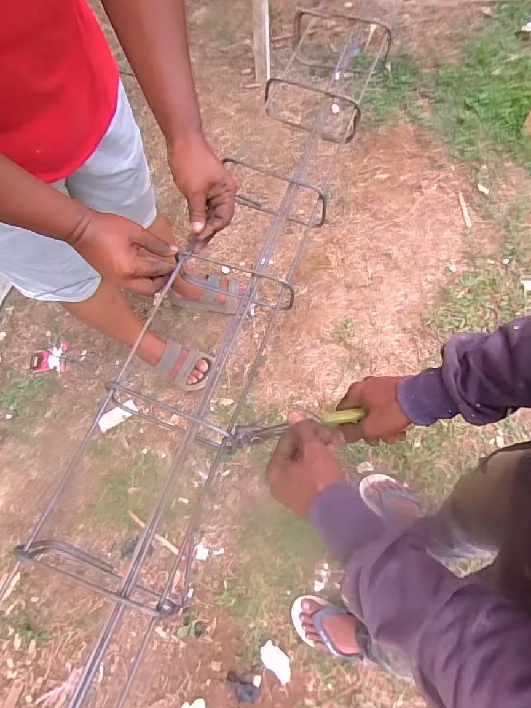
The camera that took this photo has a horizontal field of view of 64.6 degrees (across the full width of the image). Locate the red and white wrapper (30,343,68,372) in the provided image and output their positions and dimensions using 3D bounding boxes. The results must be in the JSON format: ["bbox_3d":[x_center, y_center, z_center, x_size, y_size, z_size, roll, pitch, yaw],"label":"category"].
[{"bbox_3d":[-0.718,0.014,1.391,0.125,0.014,0.094,-3,69,2],"label":"red and white wrapper"}]

